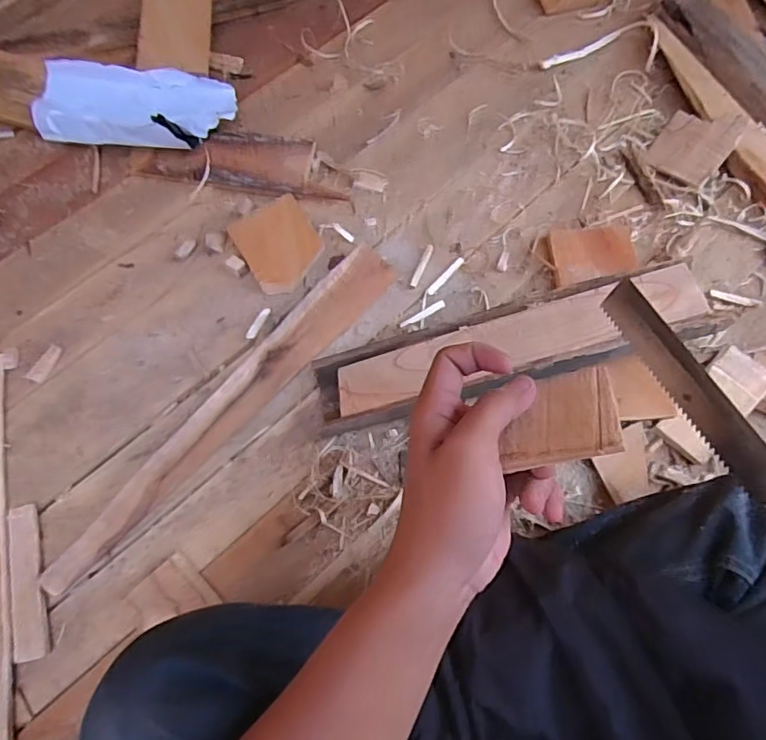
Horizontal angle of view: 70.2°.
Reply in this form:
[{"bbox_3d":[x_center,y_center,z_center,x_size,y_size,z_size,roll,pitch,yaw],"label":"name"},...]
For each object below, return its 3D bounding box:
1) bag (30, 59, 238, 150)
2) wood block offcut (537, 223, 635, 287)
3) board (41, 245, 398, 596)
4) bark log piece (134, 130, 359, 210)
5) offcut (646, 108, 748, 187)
[{"bbox_3d":[-0.329,-0.352,0.732,0.266,0.058,0.131,12,71,7],"label":"bag"},{"bbox_3d":[0.245,-0.136,0.651,0.107,0.019,0.074,-6,70,0],"label":"wood block offcut"},{"bbox_3d":[-0.161,0.044,0.596,0.055,0.018,0.486,38,76,14],"label":"board"},{"bbox_3d":[-0.178,-0.273,0.715,0.281,0.023,0.083,9,71,6],"label":"bark log piece"},{"bbox_3d":[0.391,-0.286,0.686,0.083,0.010,0.099,34,90,25],"label":"offcut"}]

